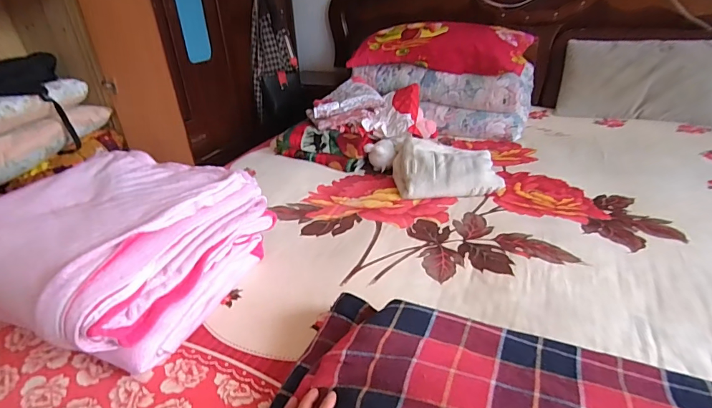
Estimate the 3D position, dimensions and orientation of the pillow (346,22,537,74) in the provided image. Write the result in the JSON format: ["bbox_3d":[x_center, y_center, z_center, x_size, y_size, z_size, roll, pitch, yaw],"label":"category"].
[{"bbox_3d":[0.317,-0.613,1.574,0.697,0.147,0.298,8,32,14],"label":"pillow"}]

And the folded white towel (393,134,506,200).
[{"bbox_3d":[0.283,-0.117,1.283,0.319,0.095,0.239,1,31,4],"label":"folded white towel"}]

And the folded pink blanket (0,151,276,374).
[{"bbox_3d":[-0.494,0.078,0.853,0.474,0.228,0.455,14,35,24],"label":"folded pink blanket"}]

